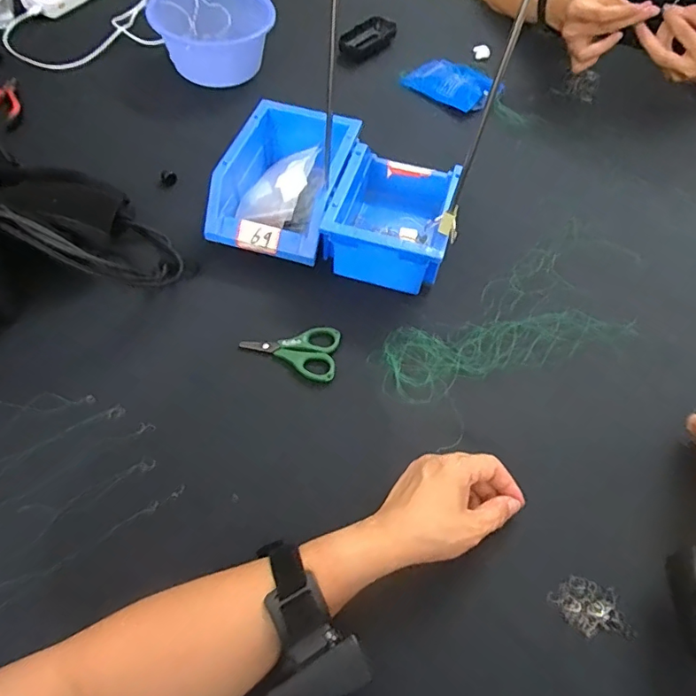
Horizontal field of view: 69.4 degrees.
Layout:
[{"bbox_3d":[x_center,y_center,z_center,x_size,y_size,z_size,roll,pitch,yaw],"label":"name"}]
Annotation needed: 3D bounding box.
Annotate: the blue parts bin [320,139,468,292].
[{"bbox_3d":[0.050,-0.149,0.556,0.122,0.078,0.168,14,58,6],"label":"blue parts bin"}]

